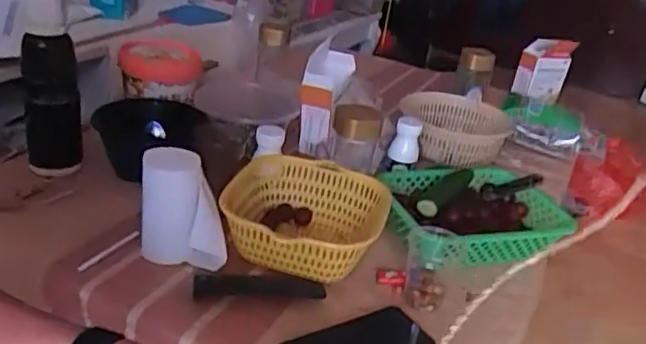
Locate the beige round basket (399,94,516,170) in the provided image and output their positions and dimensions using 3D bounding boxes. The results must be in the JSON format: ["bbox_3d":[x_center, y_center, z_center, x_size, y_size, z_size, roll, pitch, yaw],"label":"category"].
[{"bbox_3d":[0.257,-0.080,1.117,0.193,0.062,0.198,7,27,-4],"label":"beige round basket"}]

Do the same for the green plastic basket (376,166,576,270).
[{"bbox_3d":[0.209,0.056,0.858,0.259,0.055,0.189,-1,28,-19],"label":"green plastic basket"}]

